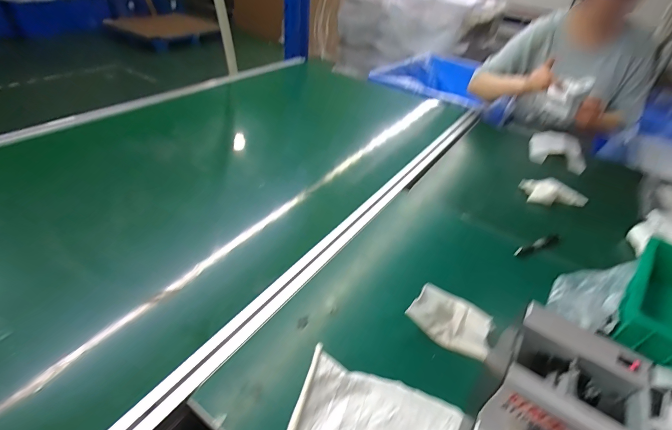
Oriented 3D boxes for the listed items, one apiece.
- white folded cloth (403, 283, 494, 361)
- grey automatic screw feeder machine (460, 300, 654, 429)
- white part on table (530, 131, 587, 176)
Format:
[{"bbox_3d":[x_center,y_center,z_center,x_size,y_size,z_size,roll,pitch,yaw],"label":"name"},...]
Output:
[{"bbox_3d":[0.181,0.158,0.540,0.118,0.036,0.098,21,41,17],"label":"white folded cloth"},{"bbox_3d":[0.223,0.228,0.368,0.130,0.140,0.171,26,42,22],"label":"grey automatic screw feeder machine"},{"bbox_3d":[0.658,-0.193,1.016,0.150,0.059,0.124,22,41,18],"label":"white part on table"}]

